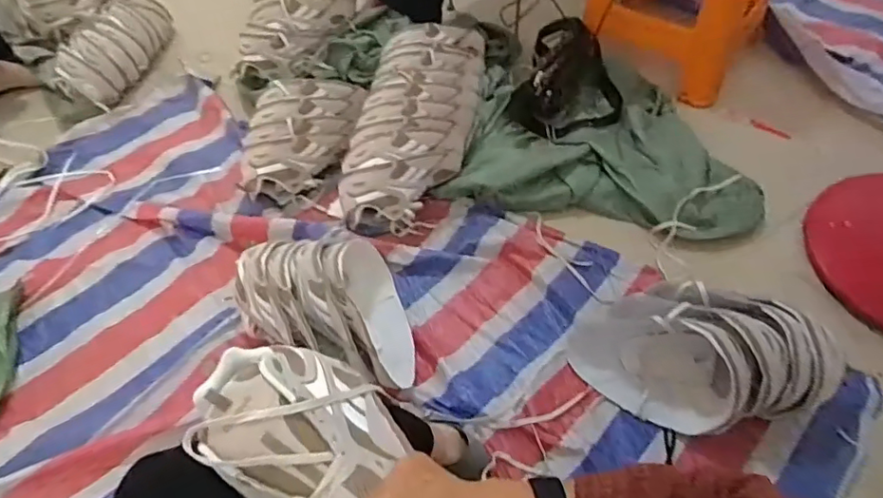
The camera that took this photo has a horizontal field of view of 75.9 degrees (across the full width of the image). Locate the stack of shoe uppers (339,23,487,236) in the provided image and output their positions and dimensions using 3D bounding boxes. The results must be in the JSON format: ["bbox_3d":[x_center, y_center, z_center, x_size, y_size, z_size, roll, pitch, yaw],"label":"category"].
[{"bbox_3d":[-0.056,-0.287,1.220,0.243,0.152,0.570,11,55,10],"label":"stack of shoe uppers"}]

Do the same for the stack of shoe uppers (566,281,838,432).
[{"bbox_3d":[0.389,0.161,0.865,0.348,0.155,0.182,29,60,22],"label":"stack of shoe uppers"}]

